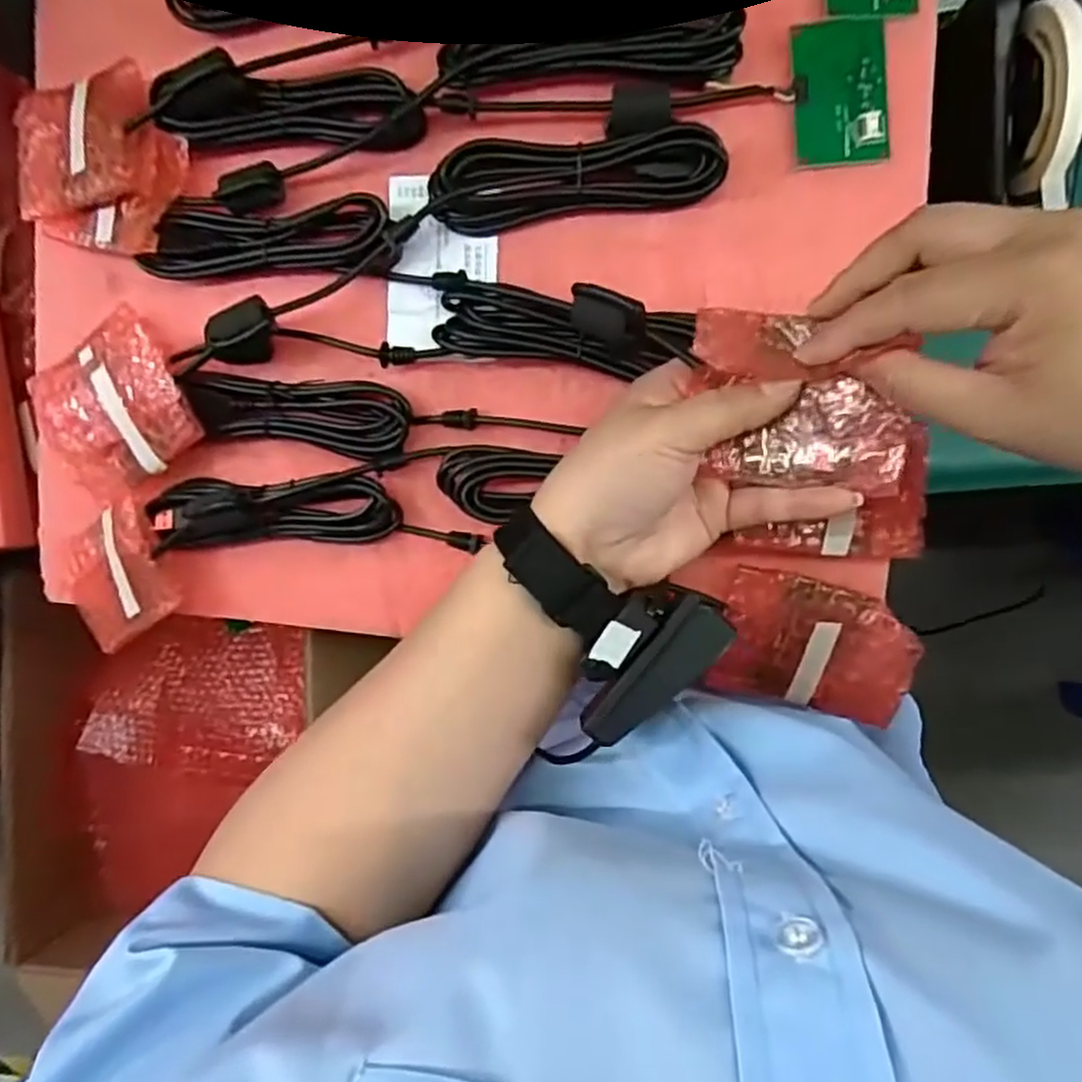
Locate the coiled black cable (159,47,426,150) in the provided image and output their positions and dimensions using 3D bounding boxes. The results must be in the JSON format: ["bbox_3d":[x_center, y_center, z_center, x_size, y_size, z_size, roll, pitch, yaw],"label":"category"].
[{"bbox_3d":[-0.136,-0.232,0.382,0.144,0.024,0.038,8,93,8],"label":"coiled black cable"}]

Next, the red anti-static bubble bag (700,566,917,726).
[{"bbox_3d":[0.141,0.058,0.377,0.095,0.012,0.070,15,110,6],"label":"red anti-static bubble bag"}]

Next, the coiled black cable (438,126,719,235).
[{"bbox_3d":[0.016,-0.187,0.367,0.145,0.027,0.038,-4,91,8],"label":"coiled black cable"}]

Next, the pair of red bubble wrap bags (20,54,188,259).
[{"bbox_3d":[-0.252,-0.216,0.412,0.114,0.030,0.093,19,94,7],"label":"pair of red bubble wrap bags"}]

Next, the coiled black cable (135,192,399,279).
[{"bbox_3d":[-0.148,-0.164,0.393,0.144,0.020,0.040,4,93,8],"label":"coiled black cable"}]

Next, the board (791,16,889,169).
[{"bbox_3d":[0.148,-0.220,0.358,0.044,0.005,0.067,-4,91,8],"label":"board"}]

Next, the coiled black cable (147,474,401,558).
[{"bbox_3d":[-0.151,-0.016,0.394,0.139,0.028,0.040,-3,92,8],"label":"coiled black cable"}]

